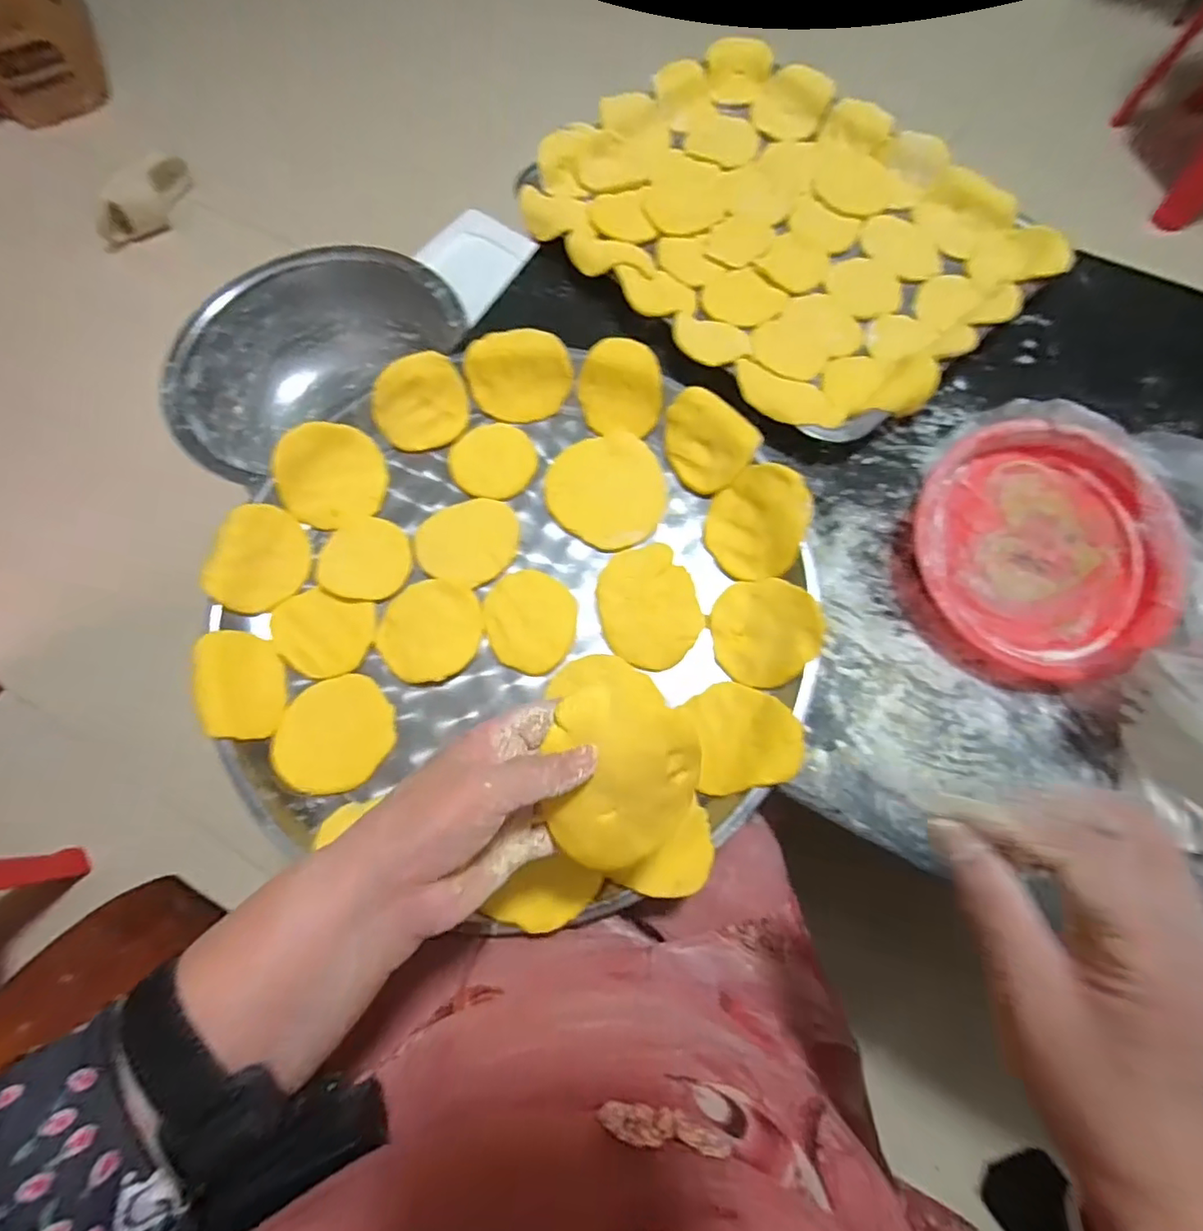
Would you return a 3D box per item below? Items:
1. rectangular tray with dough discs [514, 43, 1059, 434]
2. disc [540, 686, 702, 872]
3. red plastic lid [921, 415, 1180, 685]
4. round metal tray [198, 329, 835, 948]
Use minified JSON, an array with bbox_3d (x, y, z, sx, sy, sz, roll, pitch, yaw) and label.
[{"bbox_3d":[0.169,-0.388,0.566,0.368,0.044,0.457,-40,74,-11],"label":"rectangular tray with dough discs"},{"bbox_3d":[0.012,0.083,0.288,0.071,0.012,0.088,10,94,-3],"label":"disc"},{"bbox_3d":[0.329,-0.049,0.432,0.189,0.030,0.182,0,79,-1],"label":"red plastic lid"},{"bbox_3d":[-0.059,-0.021,0.435,0.429,0.042,0.417,0,73,0],"label":"round metal tray"}]

